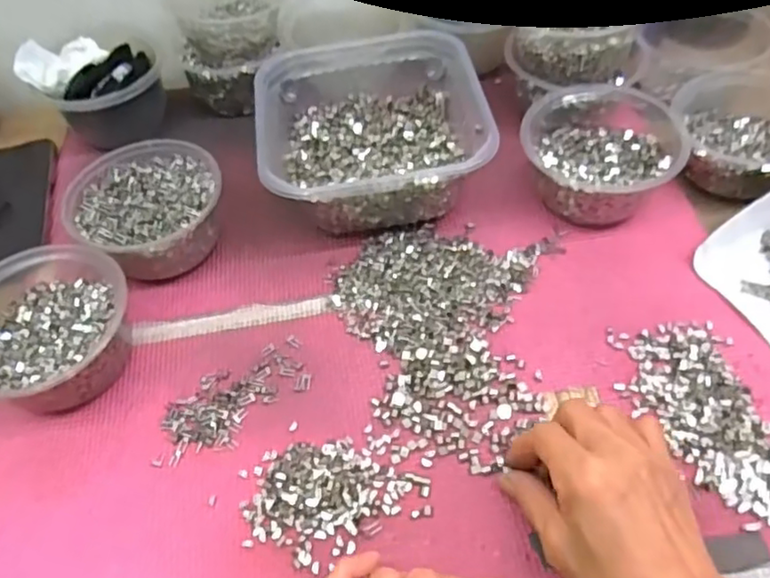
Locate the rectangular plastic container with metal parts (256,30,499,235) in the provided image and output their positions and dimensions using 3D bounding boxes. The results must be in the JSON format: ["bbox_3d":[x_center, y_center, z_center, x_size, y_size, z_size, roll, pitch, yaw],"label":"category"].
[{"bbox_3d":[-0.012,-0.127,0.515,0.170,0.072,0.166,-11,54,-2],"label":"rectangular plastic container with metal parts"}]

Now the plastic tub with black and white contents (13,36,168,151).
[{"bbox_3d":[-0.257,-0.182,0.576,0.109,0.074,0.089,-27,56,-14],"label":"plastic tub with black and white contents"}]

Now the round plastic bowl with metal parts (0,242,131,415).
[{"bbox_3d":[-0.227,0.029,0.433,0.109,0.058,0.115,-3,54,4],"label":"round plastic bowl with metal parts"}]

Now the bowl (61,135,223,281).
[{"bbox_3d":[-0.181,-0.059,0.496,0.109,0.056,0.114,-3,54,4],"label":"bowl"}]

